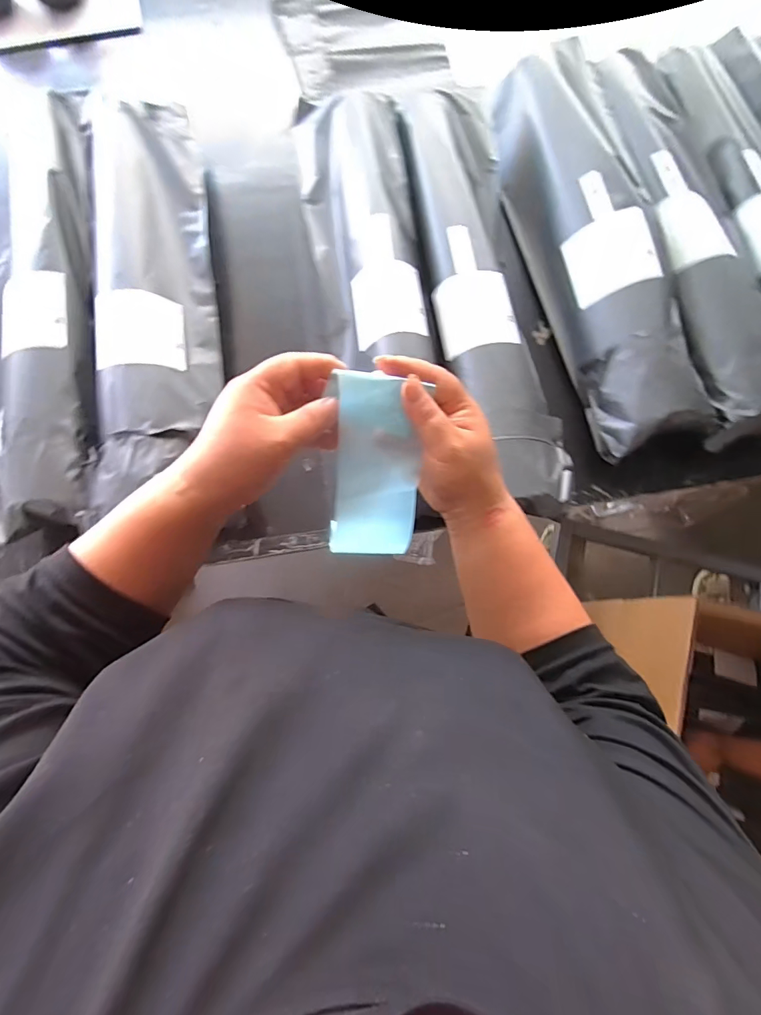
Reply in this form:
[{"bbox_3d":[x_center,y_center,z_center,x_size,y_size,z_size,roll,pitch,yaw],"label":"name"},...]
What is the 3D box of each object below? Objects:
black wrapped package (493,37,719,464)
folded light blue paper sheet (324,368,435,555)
[{"bbox_3d":[0.274,-0.374,0.592,0.164,0.088,0.625,-8,76,-4],"label":"black wrapped package"},{"bbox_3d":[-0.007,-0.023,0.363,0.076,0.181,0.020,-3,40,-3],"label":"folded light blue paper sheet"}]

